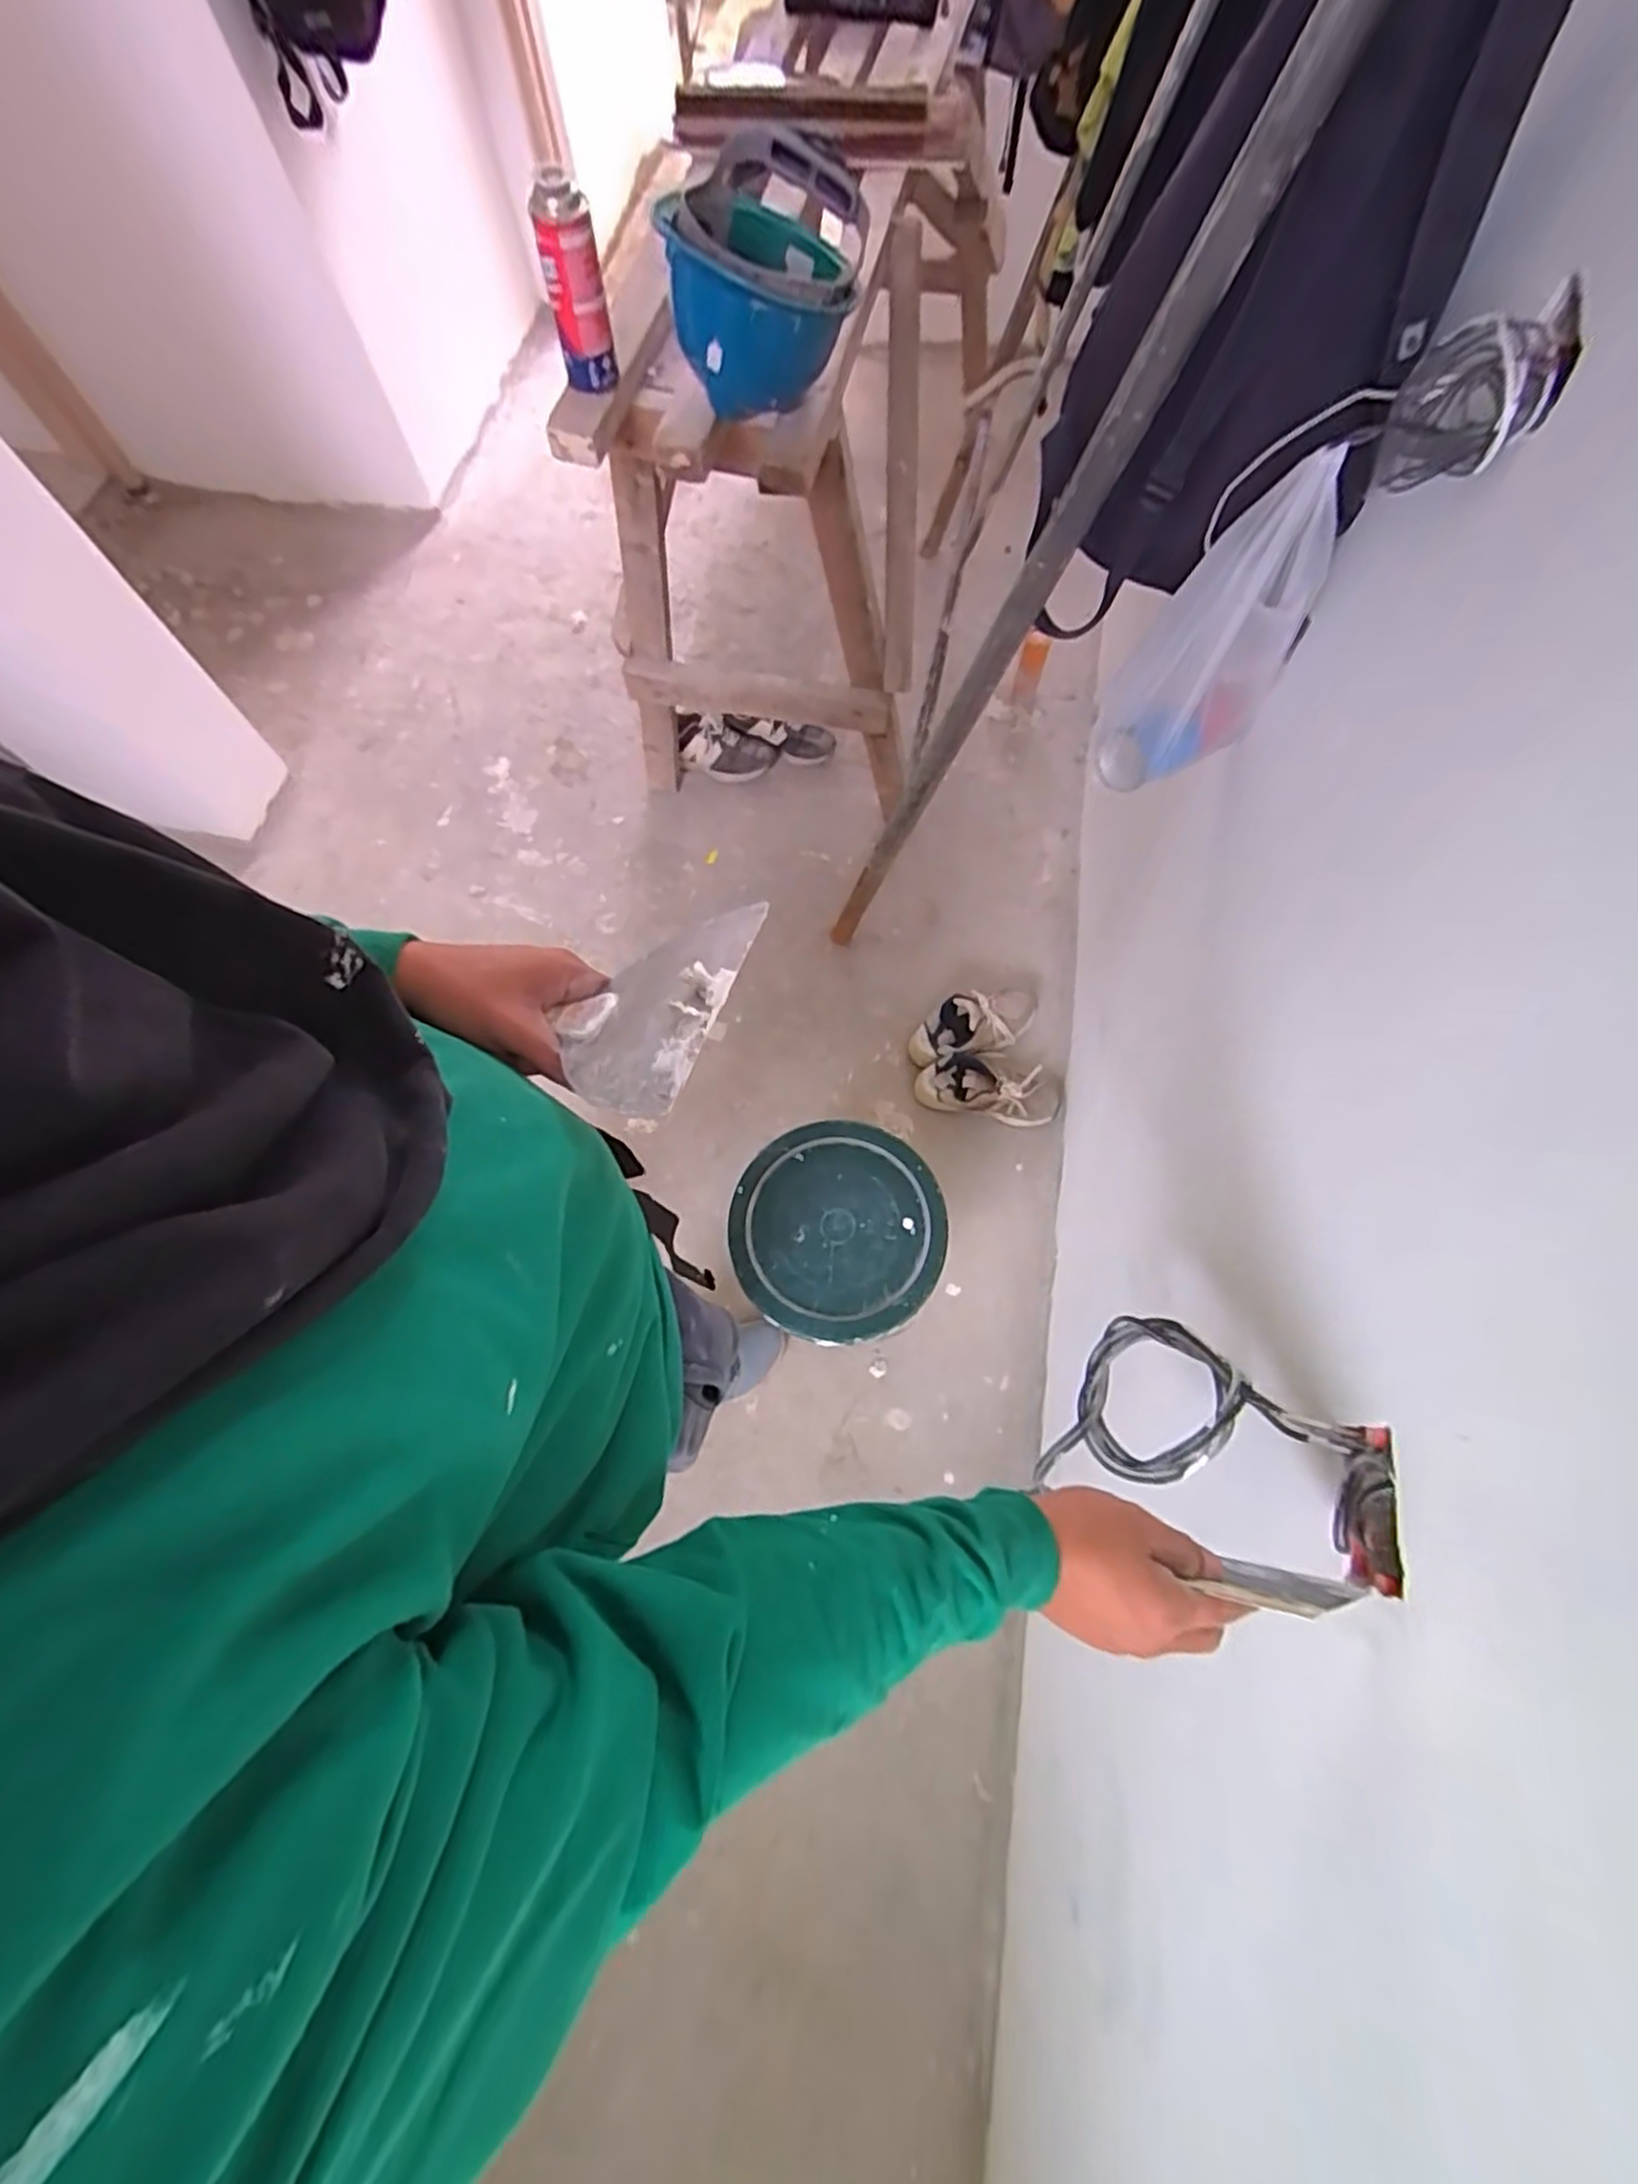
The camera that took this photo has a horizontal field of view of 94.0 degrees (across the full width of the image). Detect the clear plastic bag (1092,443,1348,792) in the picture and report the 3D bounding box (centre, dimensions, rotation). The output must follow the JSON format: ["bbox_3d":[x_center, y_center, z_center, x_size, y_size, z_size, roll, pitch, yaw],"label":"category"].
[{"bbox_3d":[0.386,-0.449,0.752,0.158,0.264,0.116,-28,71,-10],"label":"clear plastic bag"}]

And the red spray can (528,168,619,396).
[{"bbox_3d":[-0.272,-0.894,0.855,0.062,0.176,0.055,-12,69,-4],"label":"red spray can"}]

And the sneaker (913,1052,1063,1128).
[{"bbox_3d":[0.319,-0.002,1.420,0.272,0.077,0.120,2,67,1],"label":"sneaker"}]

